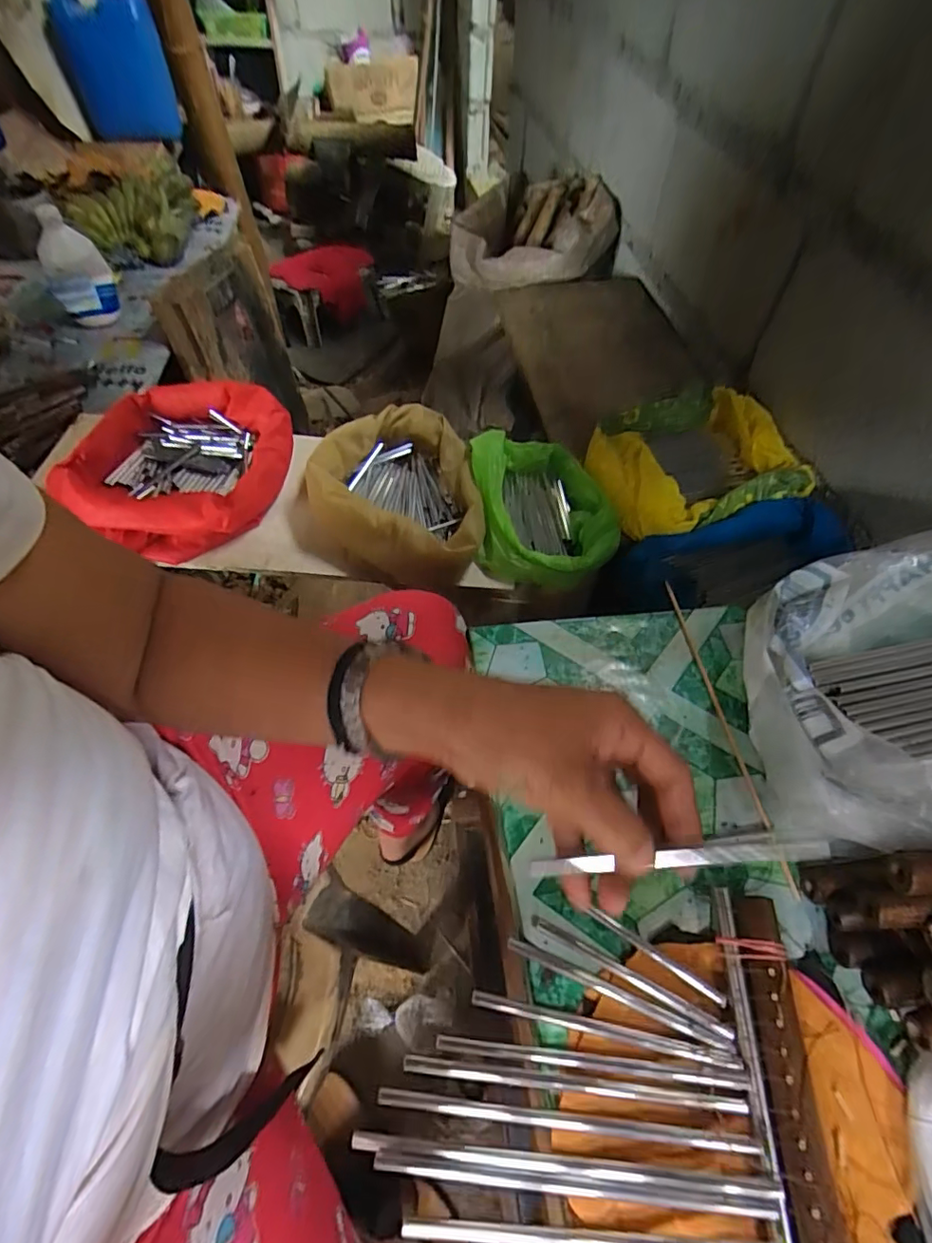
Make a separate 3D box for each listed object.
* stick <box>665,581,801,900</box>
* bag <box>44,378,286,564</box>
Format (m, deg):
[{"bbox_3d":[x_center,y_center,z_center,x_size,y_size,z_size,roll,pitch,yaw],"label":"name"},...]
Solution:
[{"bbox_3d":[0.192,0.069,0.406,0.010,0.008,0.247,-4,57,-5],"label":"stick"},{"bbox_3d":[-0.346,-0.195,0.671,0.244,0.077,0.239,-4,57,-5],"label":"bag"}]

